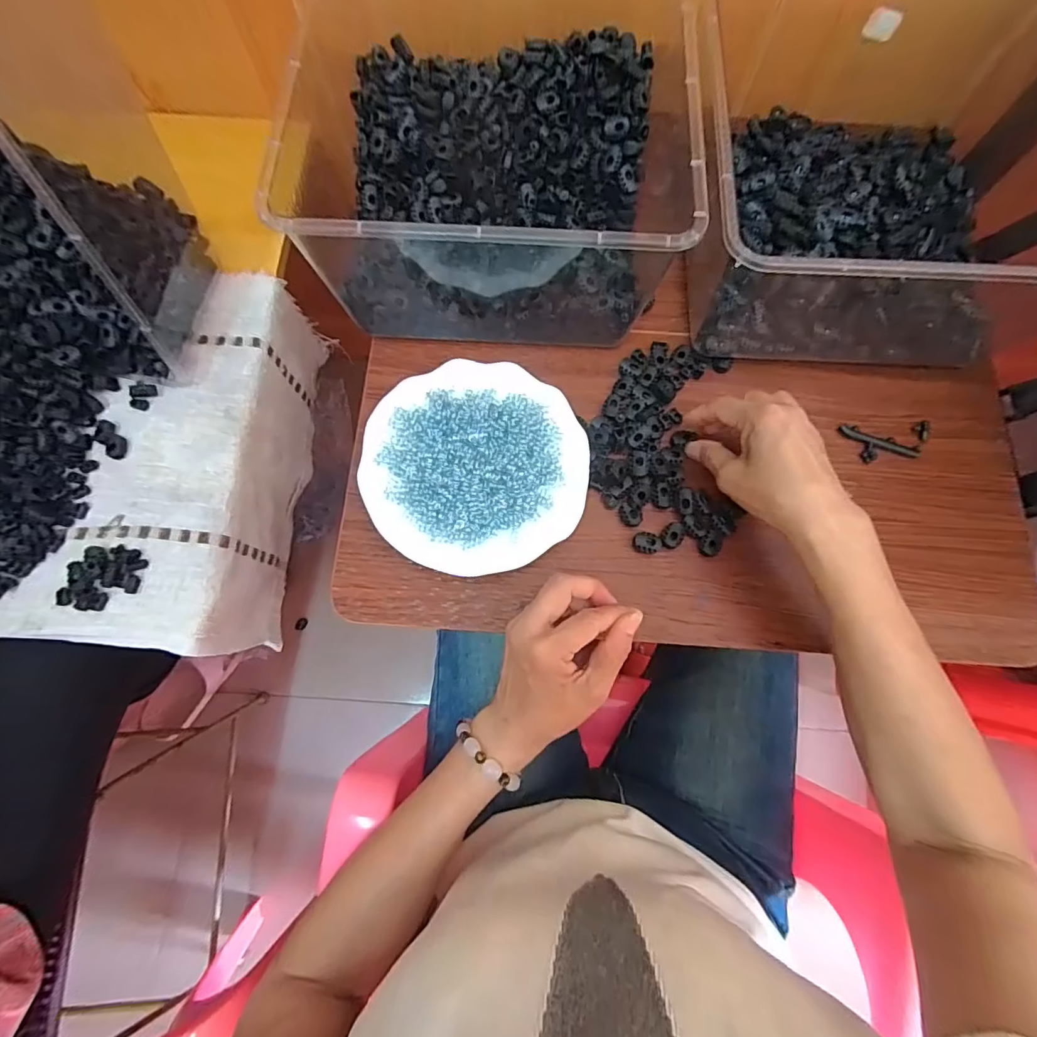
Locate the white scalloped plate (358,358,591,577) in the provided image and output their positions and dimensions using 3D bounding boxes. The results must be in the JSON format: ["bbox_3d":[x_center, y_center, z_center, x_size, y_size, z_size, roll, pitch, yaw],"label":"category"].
[{"bbox_3d":[-0.035,-0.044,0.413,0.179,0.029,0.179,0,75,-1],"label":"white scalloped plate"}]

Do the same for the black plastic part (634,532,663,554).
[{"bbox_3d":[0.109,0.021,0.410,0.023,0.010,0.016,14,76,3],"label":"black plastic part"}]

